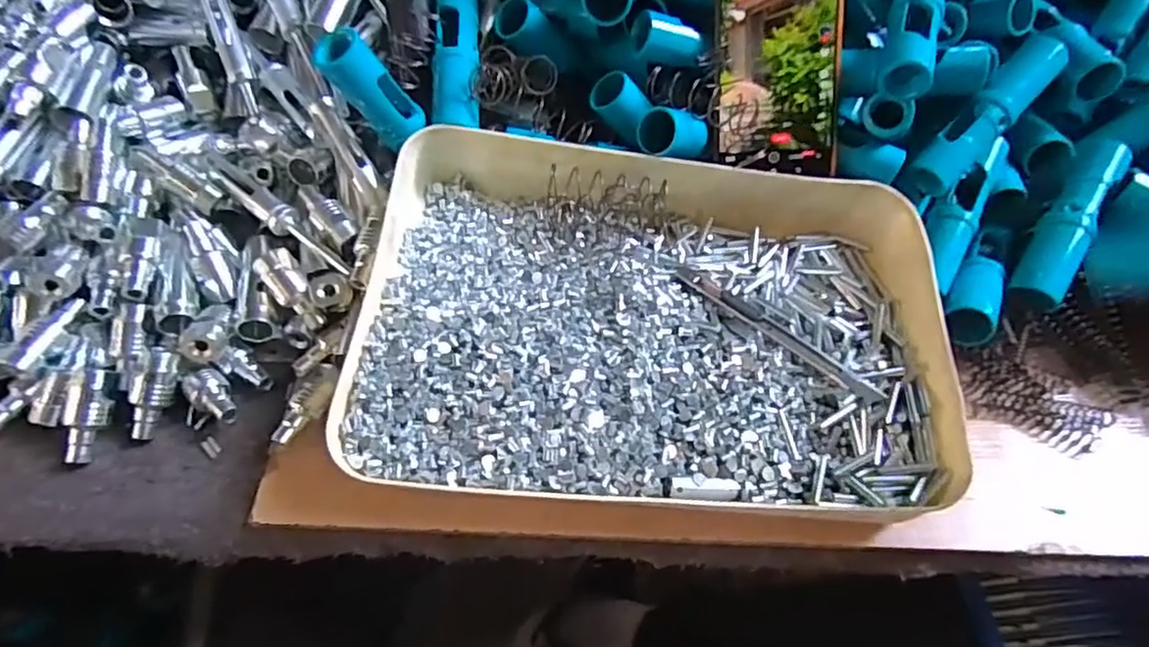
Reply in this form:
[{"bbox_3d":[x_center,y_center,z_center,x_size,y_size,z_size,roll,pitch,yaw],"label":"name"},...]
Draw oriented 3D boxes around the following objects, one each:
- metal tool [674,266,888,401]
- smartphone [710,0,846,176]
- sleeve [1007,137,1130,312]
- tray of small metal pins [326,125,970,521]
[{"bbox_3d":[0.118,0.001,0.377,0.015,0.008,0.140,-37,64,-25],"label":"metal tool"},{"bbox_3d":[0.128,-0.173,0.392,0.078,0.151,0.015,1,11,8],"label":"smartphone"},{"bbox_3d":[0.320,-0.065,0.411,0.028,0.028,0.125,30,78,17],"label":"sleeve"},{"bbox_3d":[0.047,-0.012,0.369,0.326,0.054,0.246,6,55,2],"label":"tray of small metal pins"}]

